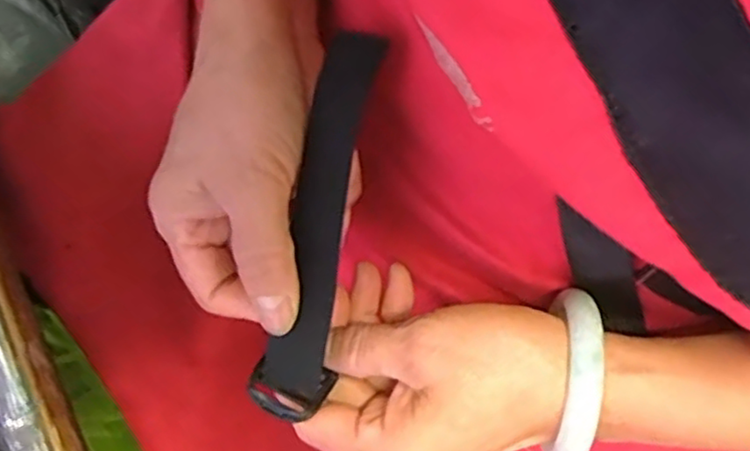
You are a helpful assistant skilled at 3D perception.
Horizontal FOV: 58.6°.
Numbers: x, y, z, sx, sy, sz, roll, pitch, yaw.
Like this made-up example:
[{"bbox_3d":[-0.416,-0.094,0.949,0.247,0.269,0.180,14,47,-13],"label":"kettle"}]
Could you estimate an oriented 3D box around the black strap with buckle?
[{"bbox_3d":[-0.024,0.002,0.259,0.028,0.019,0.151,12,100,5],"label":"black strap with buckle"}]

